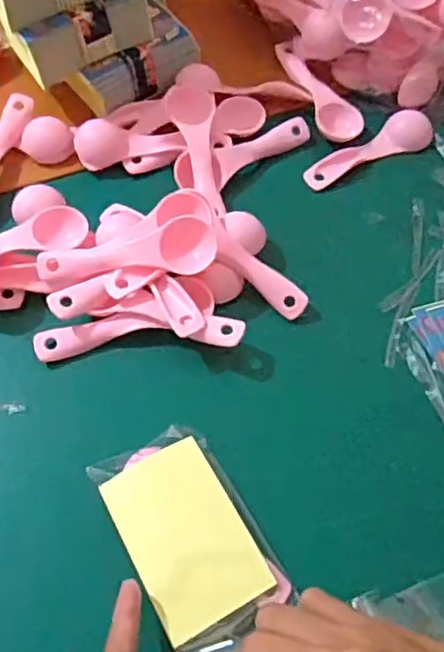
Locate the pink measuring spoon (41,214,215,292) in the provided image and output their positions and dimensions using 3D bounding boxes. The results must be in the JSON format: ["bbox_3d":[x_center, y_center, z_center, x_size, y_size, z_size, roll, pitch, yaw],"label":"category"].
[{"bbox_3d":[-0.060,-0.044,0.404,0.111,0.034,0.029,-4,62,-4],"label":"pink measuring spoon"}]

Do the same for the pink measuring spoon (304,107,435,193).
[{"bbox_3d":[0.111,-0.137,0.489,0.113,0.010,0.033,-26,66,-15],"label":"pink measuring spoon"}]

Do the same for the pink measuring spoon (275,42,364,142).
[{"bbox_3d":[0.078,-0.187,0.507,0.032,0.014,0.102,-17,64,-11],"label":"pink measuring spoon"}]

